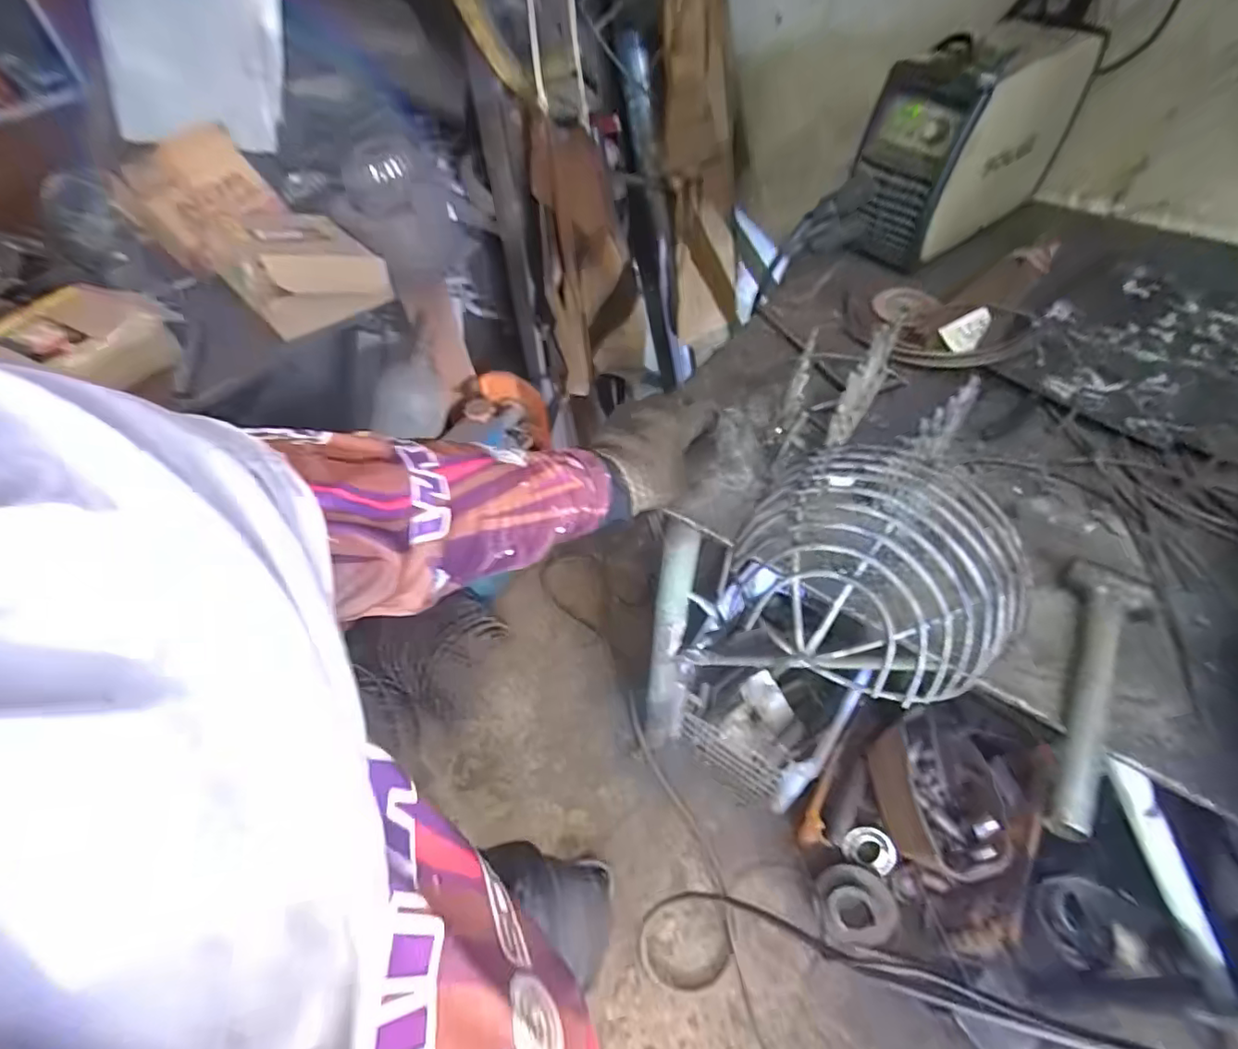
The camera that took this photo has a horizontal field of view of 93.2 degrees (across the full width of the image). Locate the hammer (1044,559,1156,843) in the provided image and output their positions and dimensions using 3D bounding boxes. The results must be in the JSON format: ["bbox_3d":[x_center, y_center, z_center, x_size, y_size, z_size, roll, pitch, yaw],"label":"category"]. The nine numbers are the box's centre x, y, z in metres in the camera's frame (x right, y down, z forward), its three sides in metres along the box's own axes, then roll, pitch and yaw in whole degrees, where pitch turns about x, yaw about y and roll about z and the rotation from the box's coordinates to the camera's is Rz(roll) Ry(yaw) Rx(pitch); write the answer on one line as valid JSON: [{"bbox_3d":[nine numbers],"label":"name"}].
[{"bbox_3d":[0.373,0.133,0.450,0.062,0.031,0.243,21,55,19],"label":"hammer"}]

